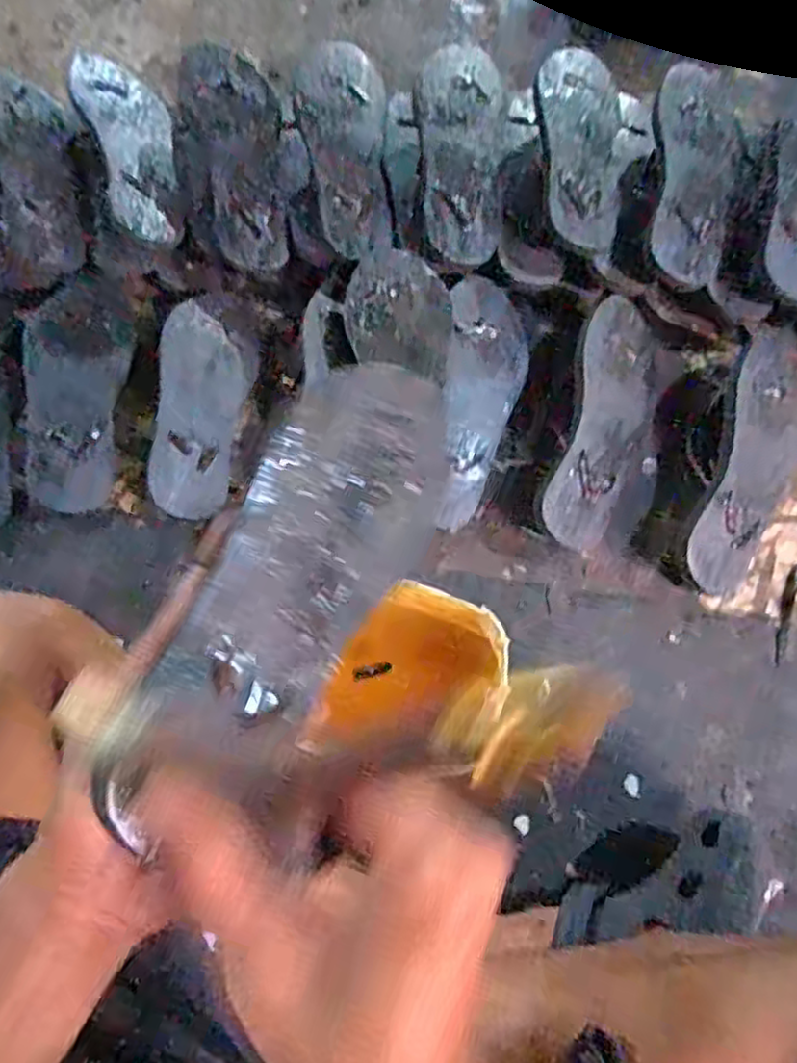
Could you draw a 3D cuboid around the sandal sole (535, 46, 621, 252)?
[{"bbox_3d":[0.171,-0.366,0.673,0.084,0.018,0.217,7,76,-16],"label":"sandal sole"}]

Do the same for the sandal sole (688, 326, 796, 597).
[{"bbox_3d":[0.305,-0.065,0.610,0.093,0.022,0.256,32,72,-22],"label":"sandal sole"}]

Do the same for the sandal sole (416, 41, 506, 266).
[{"bbox_3d":[0.060,-0.373,0.695,0.090,0.017,0.238,3,81,-12],"label":"sandal sole"}]

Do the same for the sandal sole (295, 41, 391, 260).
[{"bbox_3d":[-0.050,-0.374,0.706,0.081,0.022,0.227,-7,81,-1],"label":"sandal sole"}]

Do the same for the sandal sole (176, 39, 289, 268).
[{"bbox_3d":[-0.157,-0.372,0.707,0.089,0.018,0.231,-13,88,-3],"label":"sandal sole"}]

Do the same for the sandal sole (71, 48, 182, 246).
[{"bbox_3d":[-0.264,-0.382,0.711,0.083,0.016,0.228,-11,73,-30],"label":"sandal sole"}]

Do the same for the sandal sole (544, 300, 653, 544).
[{"bbox_3d":[0.178,-0.096,0.622,0.086,0.020,0.231,19,75,-24],"label":"sandal sole"}]

